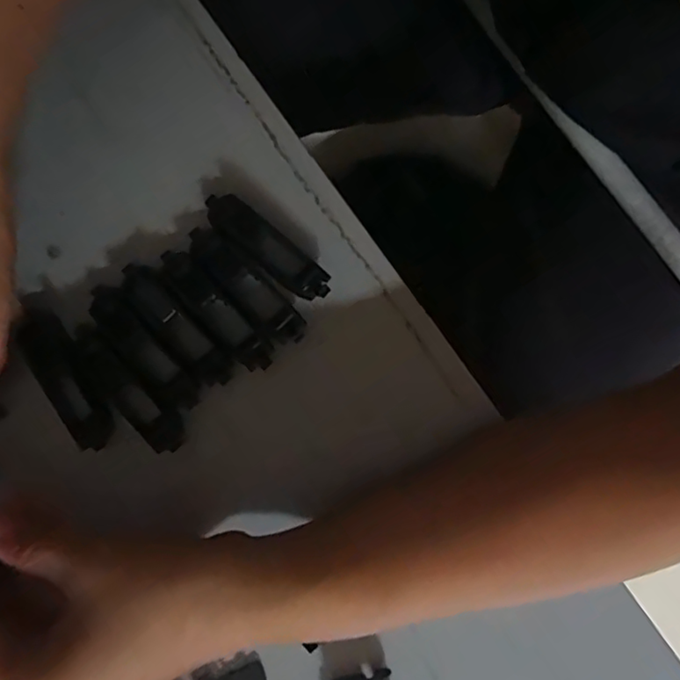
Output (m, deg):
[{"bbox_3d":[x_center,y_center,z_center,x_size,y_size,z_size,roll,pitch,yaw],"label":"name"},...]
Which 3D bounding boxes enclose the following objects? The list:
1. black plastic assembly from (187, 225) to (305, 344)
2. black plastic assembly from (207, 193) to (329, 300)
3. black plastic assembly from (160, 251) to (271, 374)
[{"bbox_3d":[-0.046,-0.027,0.283,0.019,0.009,0.074,-42,82,-4],"label":"black plastic assembly"},{"bbox_3d":[-0.036,-0.046,0.287,0.074,0.012,0.019,39,85,8],"label":"black plastic assembly"},{"bbox_3d":[-0.060,-0.015,0.281,0.017,0.009,0.074,-42,82,-4],"label":"black plastic assembly"}]

